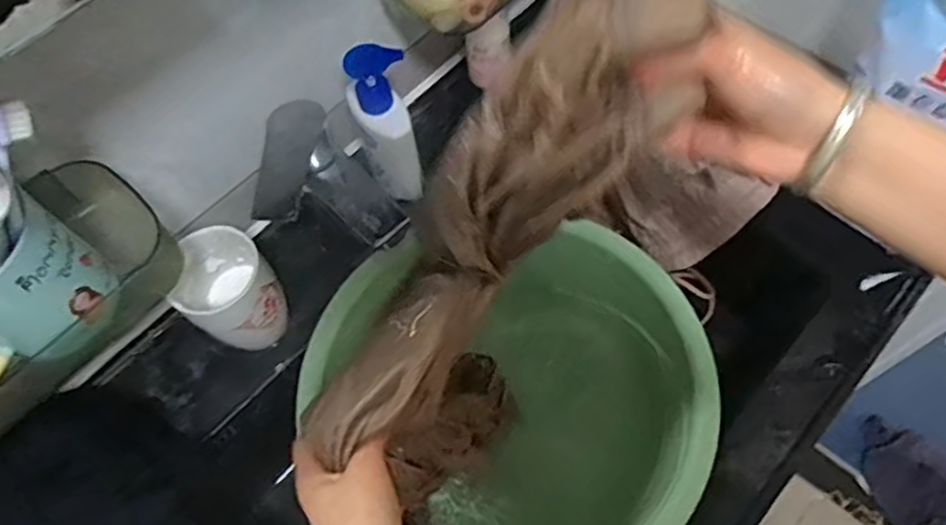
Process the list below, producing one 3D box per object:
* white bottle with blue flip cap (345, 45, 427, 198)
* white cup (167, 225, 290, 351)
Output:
[{"bbox_3d":[-0.074,-0.115,0.601,0.048,0.159,0.055,-20,63,-6],"label":"white bottle with blue flip cap"},{"bbox_3d":[-0.201,0.027,0.575,0.071,0.099,0.080,-26,64,-9],"label":"white cup"}]

